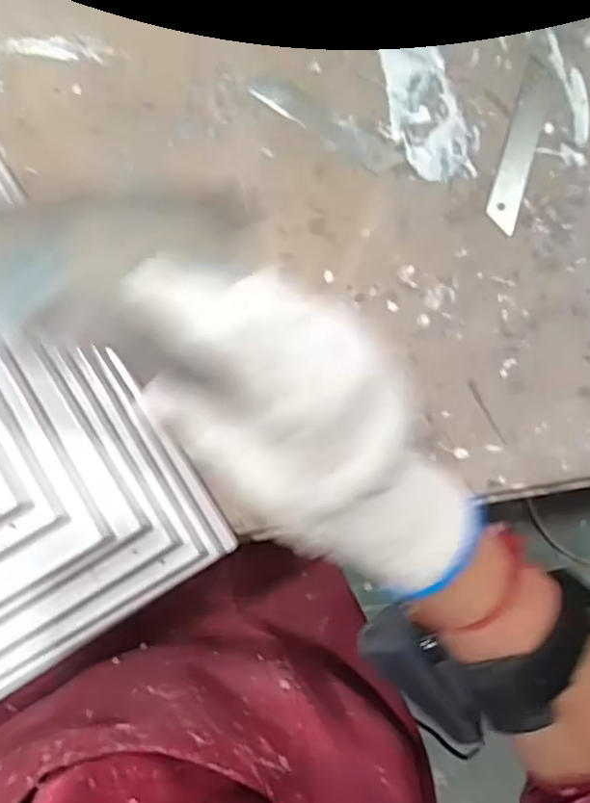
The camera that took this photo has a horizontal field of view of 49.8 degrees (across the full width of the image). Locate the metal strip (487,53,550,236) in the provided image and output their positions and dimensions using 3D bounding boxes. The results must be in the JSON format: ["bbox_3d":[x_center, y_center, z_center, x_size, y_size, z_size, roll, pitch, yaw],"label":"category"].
[{"bbox_3d":[0.132,-0.149,0.369,0.017,0.004,0.106,16,84,10],"label":"metal strip"}]

